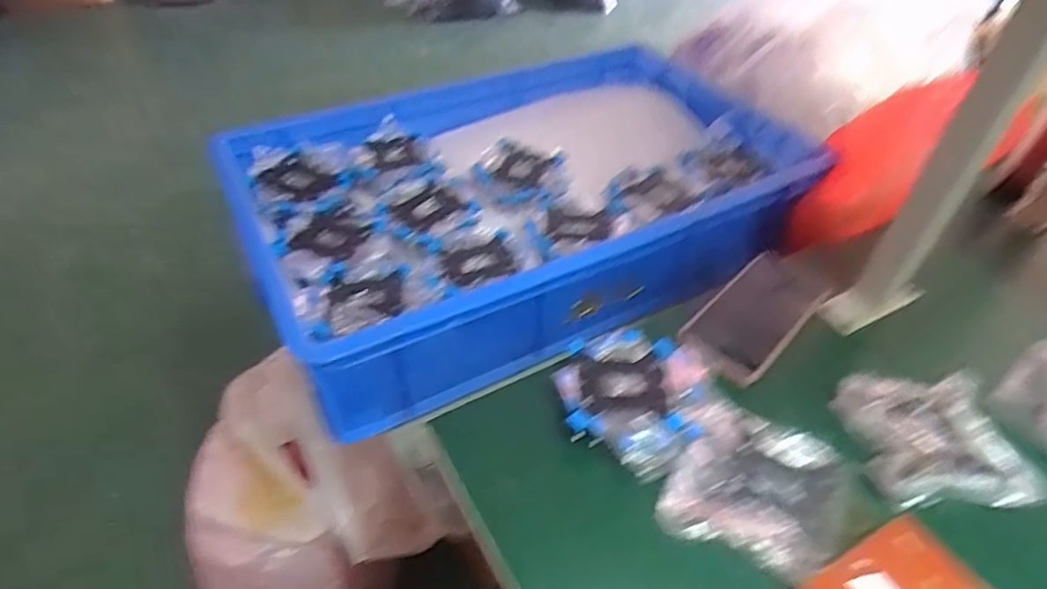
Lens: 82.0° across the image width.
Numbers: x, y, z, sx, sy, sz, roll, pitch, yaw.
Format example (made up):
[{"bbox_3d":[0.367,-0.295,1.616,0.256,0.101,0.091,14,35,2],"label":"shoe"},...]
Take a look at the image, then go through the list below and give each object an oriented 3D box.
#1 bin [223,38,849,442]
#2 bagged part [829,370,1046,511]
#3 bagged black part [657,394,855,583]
[{"bbox_3d":[0.011,-0.136,0.758,0.658,0.140,0.409,-22,49,-21],"label":"bin"},{"bbox_3d":[0.329,0.113,0.482,0.119,0.023,0.108,0,45,-1],"label":"bagged part"},{"bbox_3d":[0.180,0.142,0.452,0.123,0.017,0.125,21,48,20],"label":"bagged black part"}]

